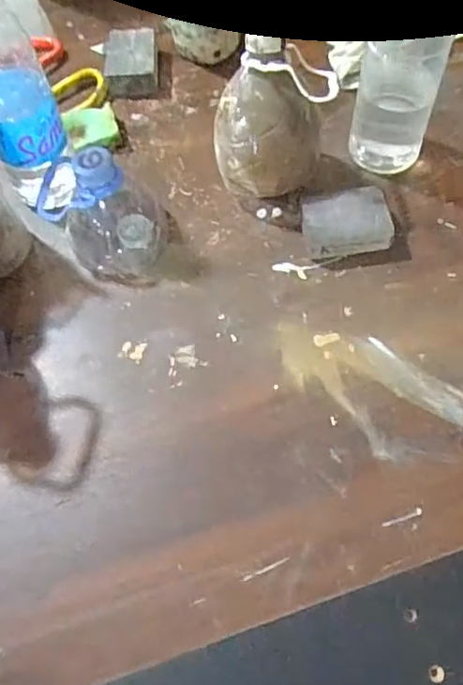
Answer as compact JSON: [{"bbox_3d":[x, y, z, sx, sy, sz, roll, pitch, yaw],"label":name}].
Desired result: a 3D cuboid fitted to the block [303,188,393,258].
[{"bbox_3d":[0.095,-0.096,0.481,0.067,0.027,0.050,-10,64,-1],"label":"block"}]

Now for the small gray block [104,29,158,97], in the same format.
[{"bbox_3d":[-0.098,-0.274,0.578,0.049,0.026,0.067,-4,64,2],"label":"small gray block"}]

